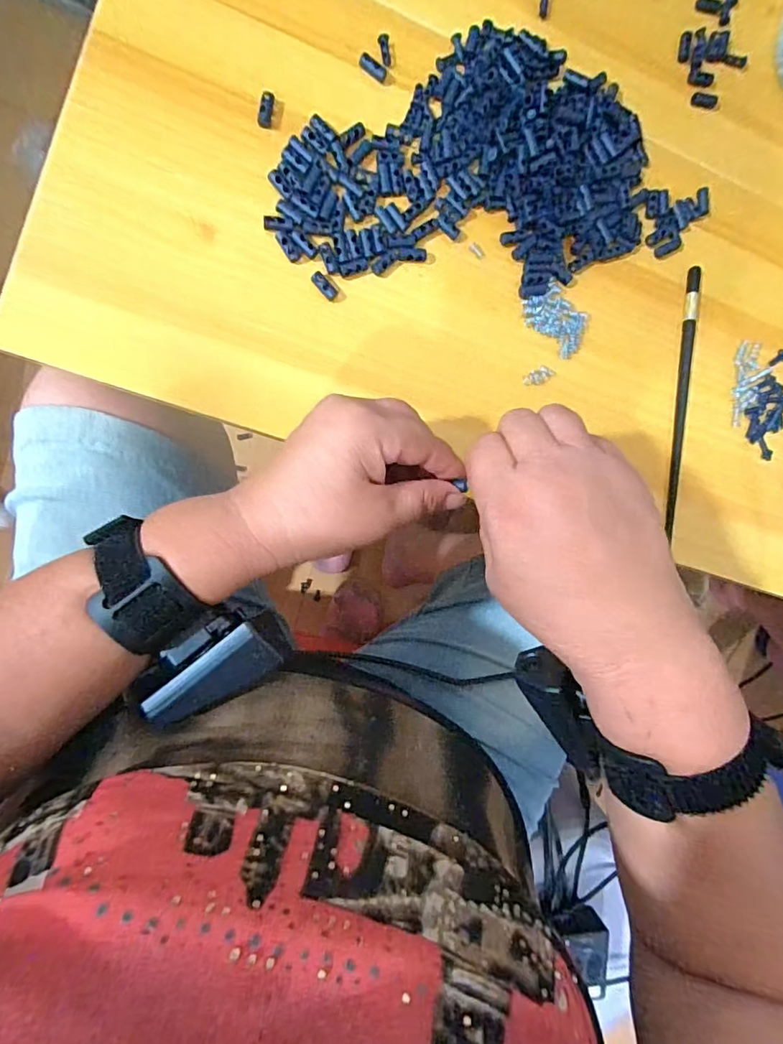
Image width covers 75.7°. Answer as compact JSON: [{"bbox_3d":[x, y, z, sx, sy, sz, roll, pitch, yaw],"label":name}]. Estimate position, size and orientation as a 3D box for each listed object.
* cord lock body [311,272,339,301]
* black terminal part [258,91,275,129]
[{"bbox_3d":[-0.042,-0.148,0.316,0.018,0.004,0.009,42,81,-9],"label":"cord lock body"},{"bbox_3d":[-0.076,-0.252,0.307,0.008,0.004,0.021,9,88,-12],"label":"black terminal part"}]

